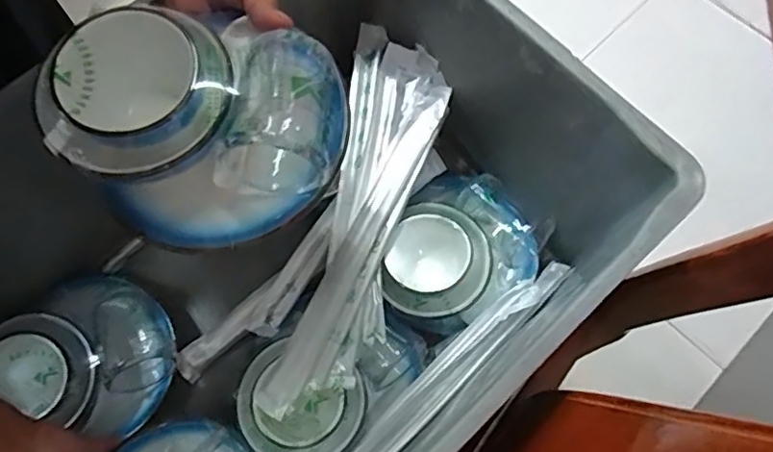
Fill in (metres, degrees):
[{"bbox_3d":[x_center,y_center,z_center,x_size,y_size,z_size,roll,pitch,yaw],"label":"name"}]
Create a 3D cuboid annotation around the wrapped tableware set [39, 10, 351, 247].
[{"bbox_3d":[-0.105,-0.065,0.340,0.150,0.071,0.138,26,73,11],"label":"wrapped tableware set"}]

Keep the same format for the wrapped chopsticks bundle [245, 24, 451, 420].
[{"bbox_3d":[-0.031,-0.006,0.520,0.111,0.068,0.331,20,72,9],"label":"wrapped chopsticks bundle"}]

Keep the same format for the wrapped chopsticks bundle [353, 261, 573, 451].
[{"bbox_3d":[0.037,0.141,0.493,0.335,0.039,0.030,-42,74,-13],"label":"wrapped chopsticks bundle"}]

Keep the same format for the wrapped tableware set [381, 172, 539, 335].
[{"bbox_3d":[0.058,0.020,0.542,0.148,0.058,0.126,-33,72,-10],"label":"wrapped tableware set"}]

